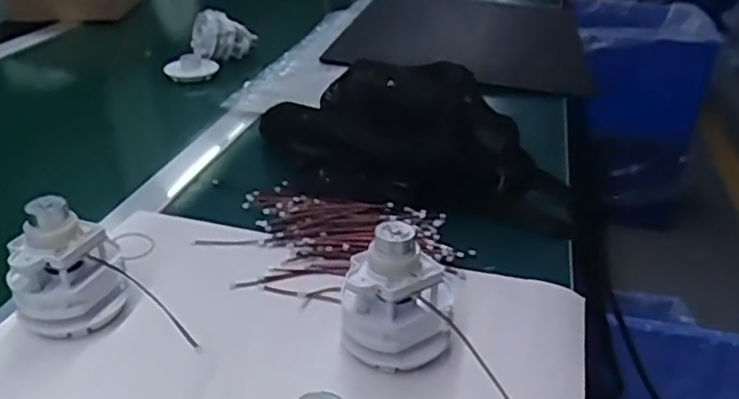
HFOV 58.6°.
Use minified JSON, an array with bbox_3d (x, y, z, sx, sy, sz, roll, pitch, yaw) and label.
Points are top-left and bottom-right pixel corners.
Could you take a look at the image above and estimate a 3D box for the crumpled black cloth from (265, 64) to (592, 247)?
[{"bbox_3d":[0.048,-0.056,0.602,0.318,0.117,0.104,18,33,10],"label":"crumpled black cloth"}]

